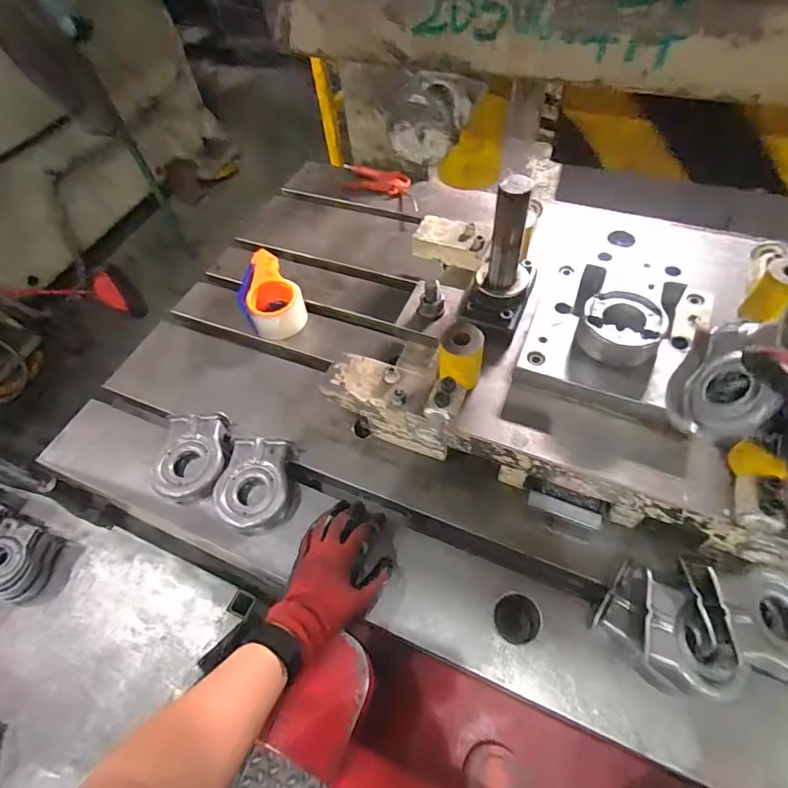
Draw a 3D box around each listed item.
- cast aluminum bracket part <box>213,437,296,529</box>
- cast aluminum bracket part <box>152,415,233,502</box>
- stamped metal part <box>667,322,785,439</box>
[{"bbox_3d":[-0.185,0.115,0.618,0.092,0.028,0.113,5,56,8],"label":"cast aluminum bracket part"},{"bbox_3d":[-0.280,0.084,0.655,0.109,0.032,0.130,4,56,7],"label":"cast aluminum bracket part"},{"bbox_3d":[0.309,-0.013,0.441,0.036,0.089,0.117,29,63,-30],"label":"stamped metal part"}]

